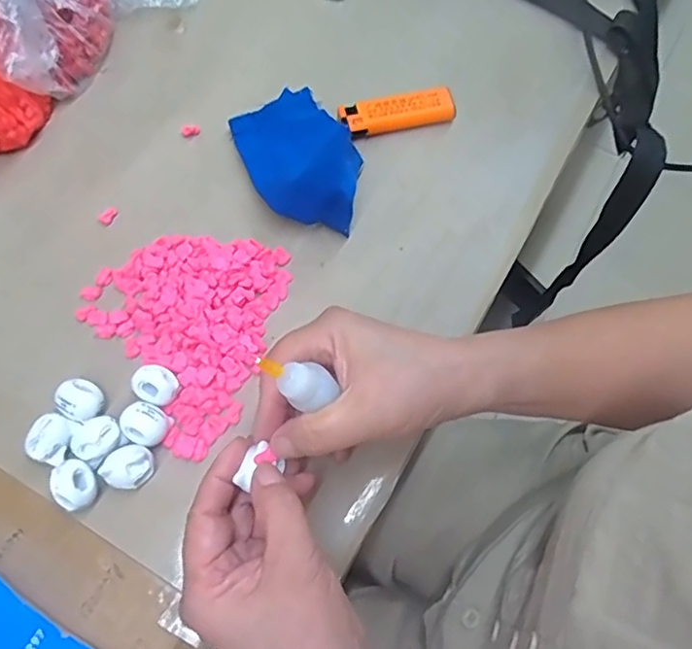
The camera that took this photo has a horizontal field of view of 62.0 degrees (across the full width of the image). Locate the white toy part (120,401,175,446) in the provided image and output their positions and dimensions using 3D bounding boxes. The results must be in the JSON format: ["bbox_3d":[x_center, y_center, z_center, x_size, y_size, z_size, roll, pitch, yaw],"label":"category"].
[{"bbox_3d":[-0.111,0.054,0.316,0.024,0.013,0.021,28,70,10],"label":"white toy part"}]

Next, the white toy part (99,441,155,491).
[{"bbox_3d":[-0.116,0.077,0.311,0.023,0.022,0.024,0,68,-1],"label":"white toy part"}]

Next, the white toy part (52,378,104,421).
[{"bbox_3d":[-0.147,0.043,0.322,0.023,0.021,0.021,0,68,-1],"label":"white toy part"}]

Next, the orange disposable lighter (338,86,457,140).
[{"bbox_3d":[0.036,-0.146,0.401,0.079,0.013,0.025,-15,69,-7],"label":"orange disposable lighter"}]

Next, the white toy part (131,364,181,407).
[{"bbox_3d":[-0.106,0.034,0.324,0.022,0.016,0.021,0,68,-1],"label":"white toy part"}]

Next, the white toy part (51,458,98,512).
[{"bbox_3d":[-0.142,0.086,0.305,0.019,0.017,0.026,-16,69,-7],"label":"white toy part"}]

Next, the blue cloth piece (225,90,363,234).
[{"bbox_3d":[-0.030,-0.115,0.379,0.070,0.040,0.121,-22,70,-9],"label":"blue cloth piece"}]

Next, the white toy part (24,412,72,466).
[{"bbox_3d":[-0.159,0.063,0.314,0.019,0.021,0.025,12,68,4],"label":"white toy part"}]

